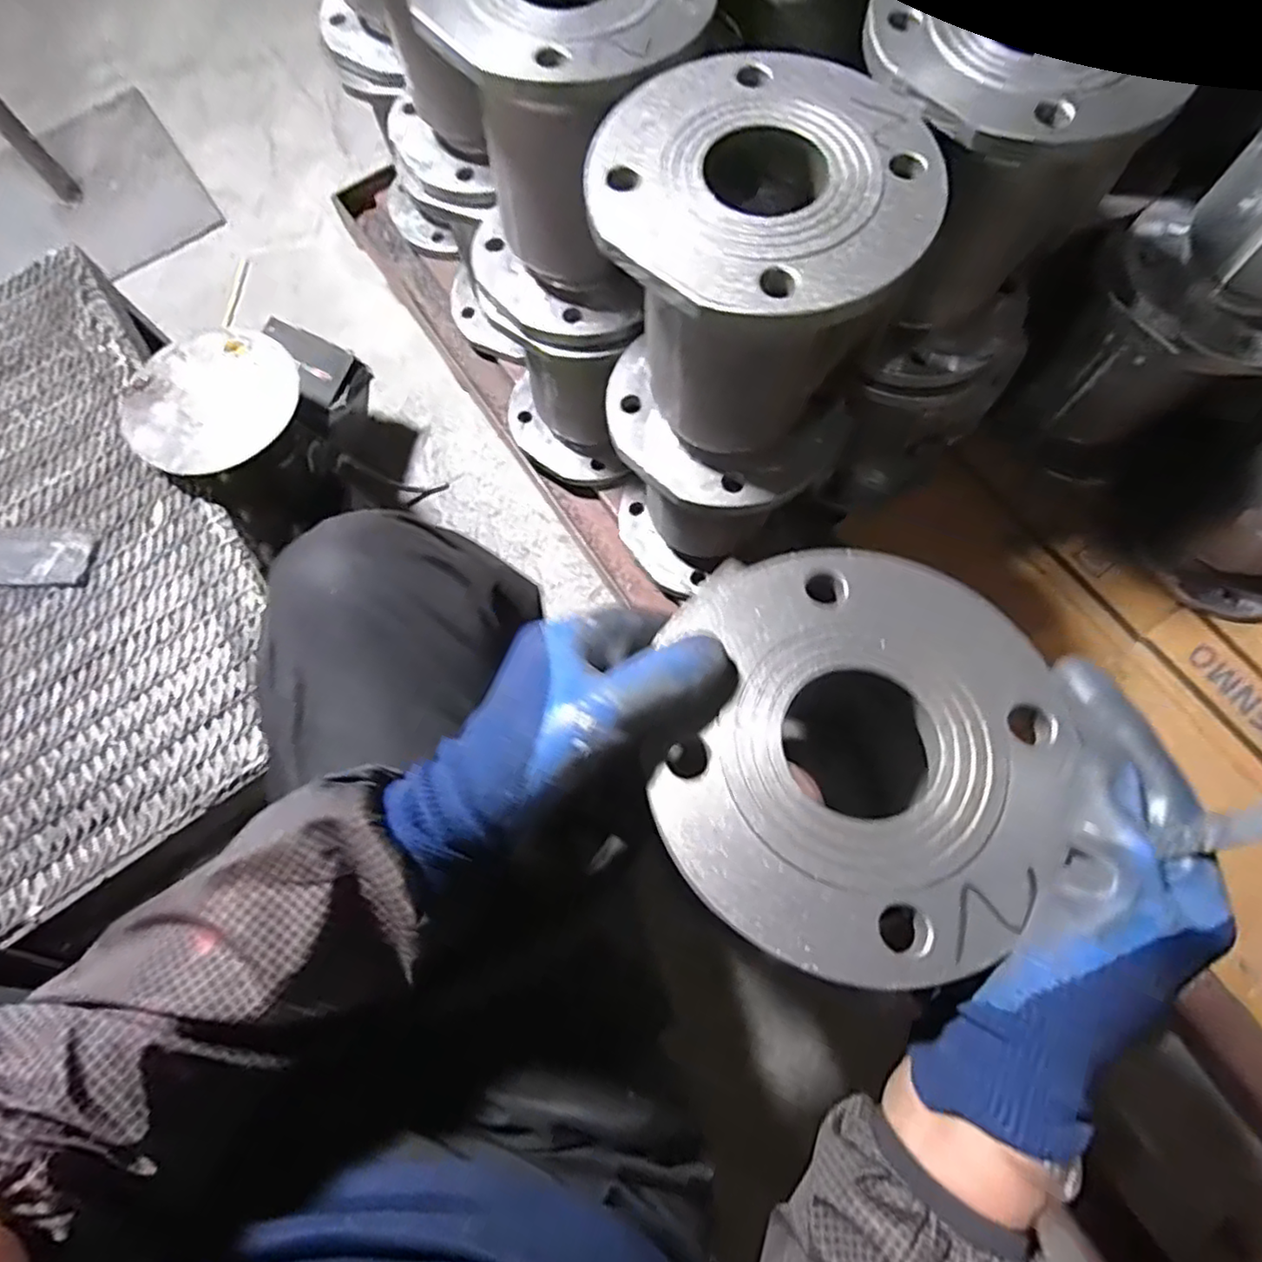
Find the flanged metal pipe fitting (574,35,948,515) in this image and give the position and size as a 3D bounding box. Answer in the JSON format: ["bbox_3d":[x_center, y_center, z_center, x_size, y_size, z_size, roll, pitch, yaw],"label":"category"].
[{"bbox_3d":[0.072,-0.204,0.422,0.173,0.190,0.167,17,74,8],"label":"flanged metal pipe fitting"}]

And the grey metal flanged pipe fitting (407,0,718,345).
[{"bbox_3d":[-0.040,-0.349,0.471,0.174,0.191,0.192,-11,72,-1],"label":"grey metal flanged pipe fitting"}]

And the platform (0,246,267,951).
[{"bbox_3d":[-0.602,-0.070,0.636,0.388,0.039,0.661,-31,74,-8],"label":"platform"}]

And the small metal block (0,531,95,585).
[{"bbox_3d":[-0.596,-0.073,0.639,0.138,0.013,0.058,2,72,3],"label":"small metal block"}]

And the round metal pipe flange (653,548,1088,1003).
[{"bbox_3d":[0.098,0.047,0.277,0.160,0.022,0.175,-1,72,2],"label":"round metal pipe flange"}]

